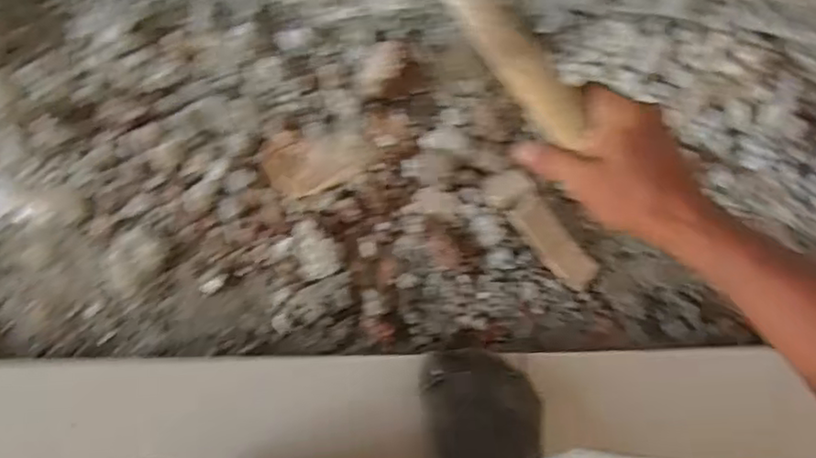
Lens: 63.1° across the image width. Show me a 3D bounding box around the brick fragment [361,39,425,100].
[{"bbox_3d":[-0.016,-0.142,0.589,0.058,0.028,0.046,-18,91,-10],"label":"brick fragment"}]

